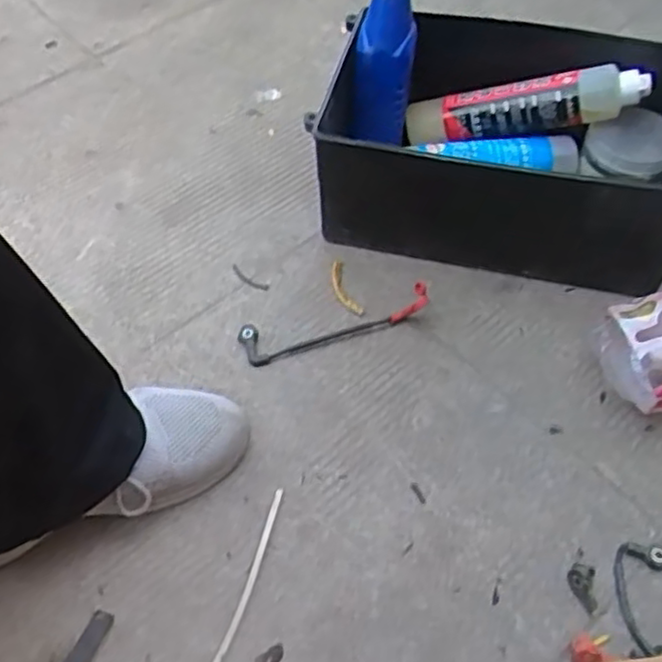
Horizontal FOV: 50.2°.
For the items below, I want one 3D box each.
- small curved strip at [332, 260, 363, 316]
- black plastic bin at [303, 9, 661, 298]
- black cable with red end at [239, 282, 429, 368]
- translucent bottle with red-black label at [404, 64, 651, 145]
[{"bbox_3d":[0.011,-0.041,0.654,0.017,0.004,0.066,-15,57,-9],"label":"small curved strip"},{"bbox_3d":[0.168,-0.177,0.663,0.326,0.128,0.207,11,57,8],"label":"black plastic bin"},{"bbox_3d":[0.005,-0.005,0.618,0.168,0.021,0.040,-10,57,-6],"label":"black cable with red end"},{"bbox_3d":[0.185,-0.222,0.696,0.226,0.044,0.039,-3,54,24],"label":"translucent bottle with red-black label"}]

